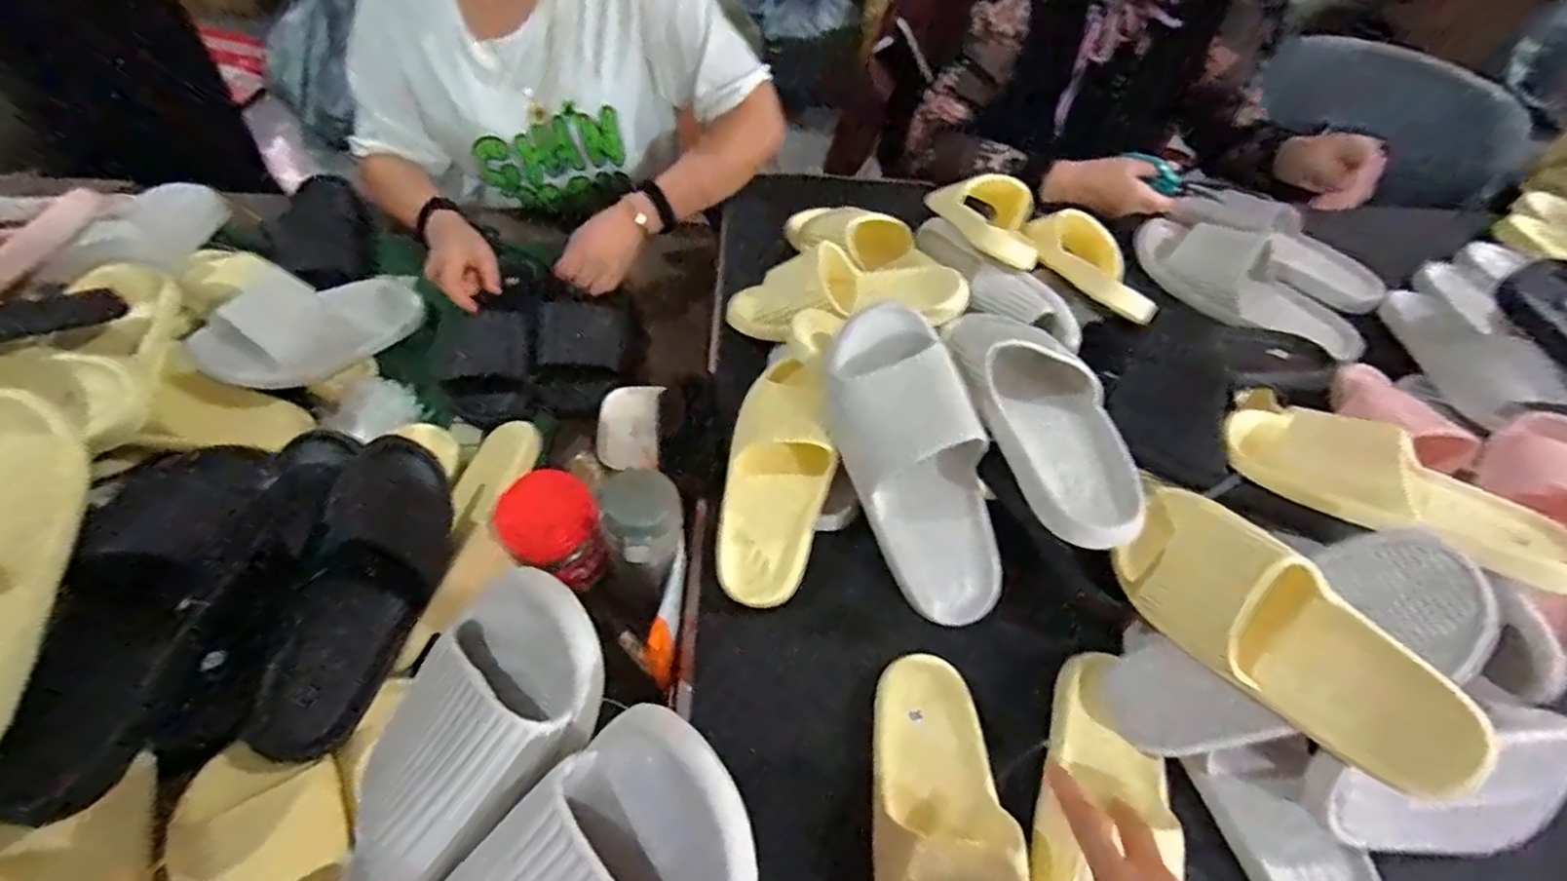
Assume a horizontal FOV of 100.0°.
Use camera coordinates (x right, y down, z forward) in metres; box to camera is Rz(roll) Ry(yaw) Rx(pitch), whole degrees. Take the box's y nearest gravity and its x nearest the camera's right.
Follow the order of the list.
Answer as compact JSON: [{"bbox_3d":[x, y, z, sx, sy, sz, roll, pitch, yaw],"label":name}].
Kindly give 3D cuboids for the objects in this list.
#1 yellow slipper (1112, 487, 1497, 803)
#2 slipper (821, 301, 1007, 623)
[{"bbox_3d":[0.347,0.134,0.479,0.105,0.071,0.242,-52,57,14],"label":"yellow slipper"},{"bbox_3d":[0.118,0.024,0.572,0.105,0.077,0.287,-19,92,-15],"label":"slipper"}]

